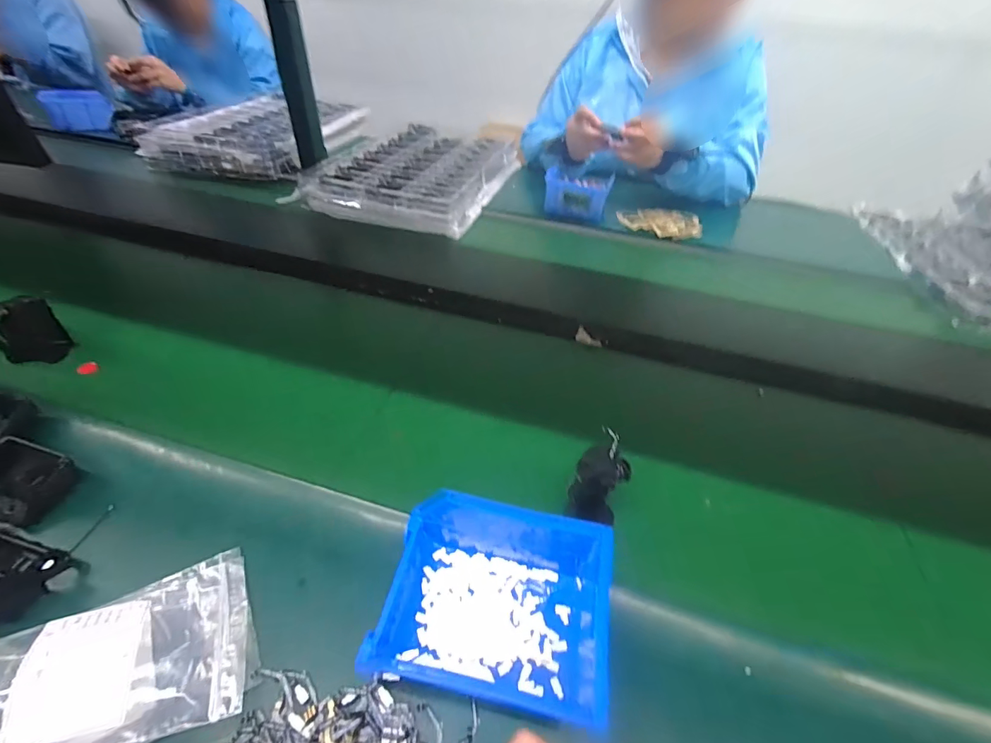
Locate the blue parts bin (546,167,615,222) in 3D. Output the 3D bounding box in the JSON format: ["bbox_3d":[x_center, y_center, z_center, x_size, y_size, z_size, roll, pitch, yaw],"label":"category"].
[{"bbox_3d":[0.158,-0.345,0.852,0.126,0.065,0.092,14,43,9],"label":"blue parts bin"}]

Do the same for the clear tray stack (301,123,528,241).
[{"bbox_3d":[-0.151,-0.432,0.934,0.327,0.045,0.467,15,43,10],"label":"clear tray stack"}]

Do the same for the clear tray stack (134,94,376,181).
[{"bbox_3d":[-0.557,-0.563,1.032,0.362,0.074,0.426,7,43,2],"label":"clear tray stack"}]

